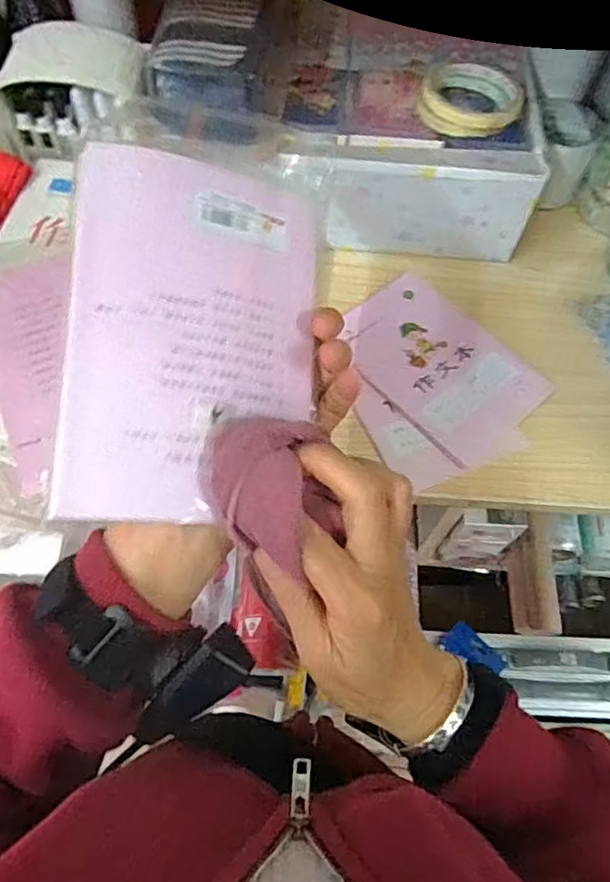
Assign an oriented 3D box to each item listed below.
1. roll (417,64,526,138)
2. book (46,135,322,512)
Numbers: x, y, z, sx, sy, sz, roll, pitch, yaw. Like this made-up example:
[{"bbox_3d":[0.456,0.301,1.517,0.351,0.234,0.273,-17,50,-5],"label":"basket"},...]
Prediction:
[{"bbox_3d":[0.156,-0.326,0.582,0.092,0.018,0.092,1,63,-3],"label":"roll"},{"bbox_3d":[-0.049,-0.052,0.302,0.122,0.012,0.182,7,77,-26],"label":"book"}]

